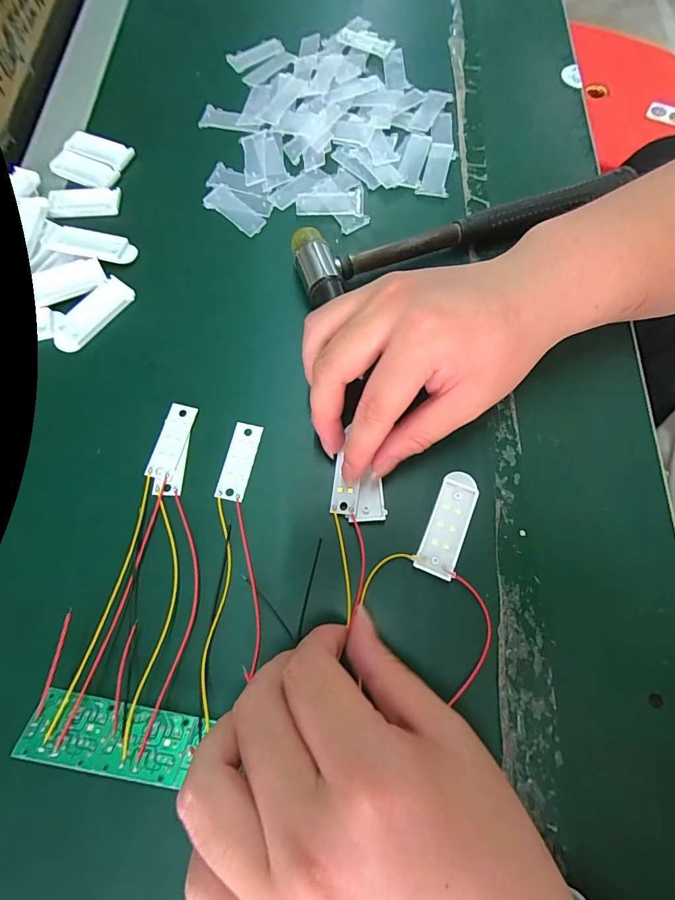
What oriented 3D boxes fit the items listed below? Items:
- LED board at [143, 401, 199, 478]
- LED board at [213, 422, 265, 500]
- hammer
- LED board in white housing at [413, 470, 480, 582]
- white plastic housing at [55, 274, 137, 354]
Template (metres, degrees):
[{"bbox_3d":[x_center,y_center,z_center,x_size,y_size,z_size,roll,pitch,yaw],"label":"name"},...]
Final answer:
[{"bbox_3d":[-0.097,-0.006,0.235,0.017,0.004,0.045,13,73,5],"label":"LED board"},{"bbox_3d":[-0.057,0.006,0.231,0.017,0.004,0.046,12,73,5],"label":"LED board"},{"bbox_3d":[0.087,-0.145,0.265,0.231,0.024,0.055,-17,73,-4],"label":"hammer"},{"bbox_3d":[0.060,0.039,0.216,0.020,0.006,0.057,21,74,8],"label":"LED board in white housing"},{"bbox_3d":[-0.161,-0.089,0.263,0.024,0.005,0.057,39,77,12],"label":"white plastic housing"}]

